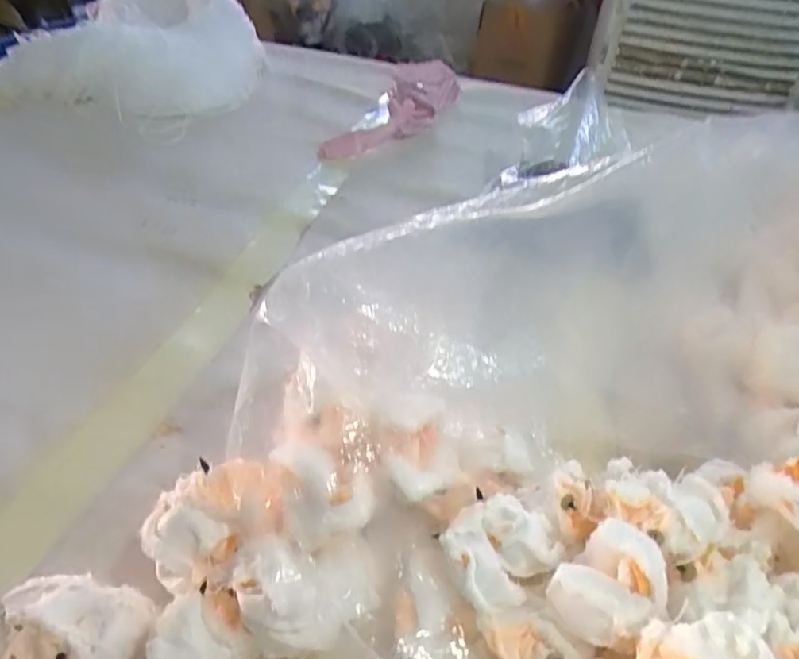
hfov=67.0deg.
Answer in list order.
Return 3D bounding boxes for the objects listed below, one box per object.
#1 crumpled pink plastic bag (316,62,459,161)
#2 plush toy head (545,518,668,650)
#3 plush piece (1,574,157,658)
[{"bbox_3d":[0.001,-0.314,0.860,0.108,0.041,0.307,16,42,12],"label":"crumpled pink plastic bag"},{"bbox_3d":[0.103,0.123,0.290,0.049,0.029,0.043,-26,50,-31],"label":"plush toy head"},{"bbox_3d":[-0.158,0.147,0.291,0.067,0.026,0.051,-1,41,-8],"label":"plush piece"}]

